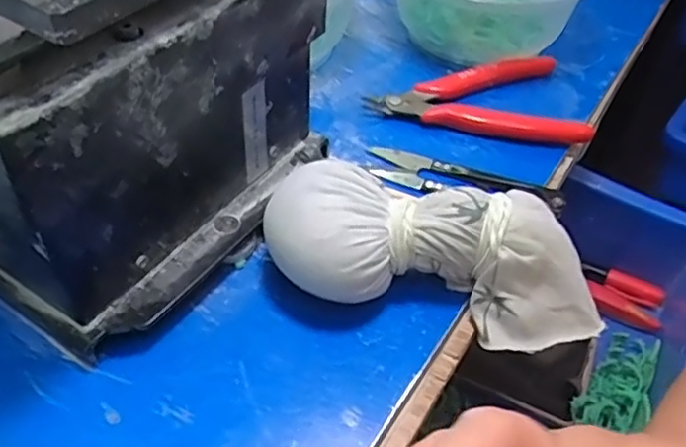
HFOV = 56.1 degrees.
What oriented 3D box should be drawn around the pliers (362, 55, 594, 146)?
[{"bbox_3d":[0.079,-0.080,0.382,0.121,0.016,0.073,10,46,5],"label":"pliers"}]

